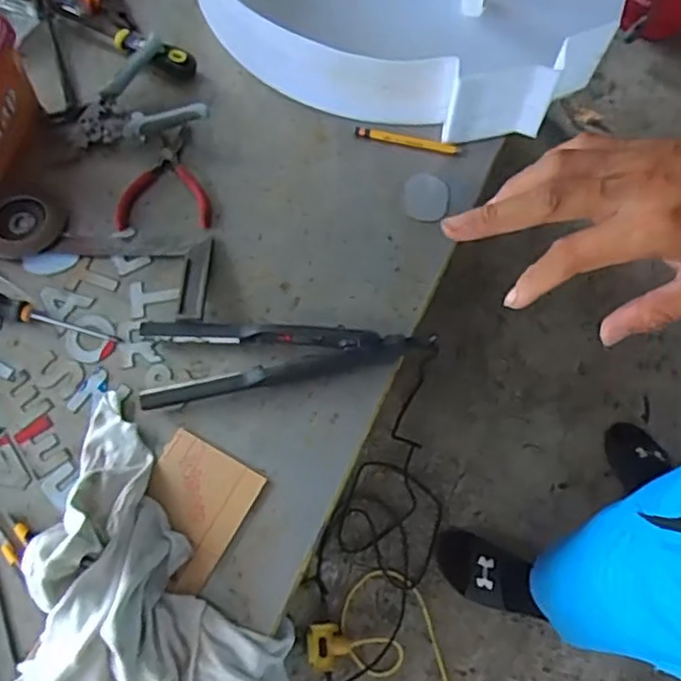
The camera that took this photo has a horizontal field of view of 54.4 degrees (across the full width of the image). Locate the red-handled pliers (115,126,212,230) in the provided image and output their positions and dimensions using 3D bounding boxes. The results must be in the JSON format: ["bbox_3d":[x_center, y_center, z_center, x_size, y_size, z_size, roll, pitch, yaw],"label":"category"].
[{"bbox_3d":[-0.201,-0.189,0.759,0.102,0.015,0.132,-2,70,-2],"label":"red-handled pliers"}]

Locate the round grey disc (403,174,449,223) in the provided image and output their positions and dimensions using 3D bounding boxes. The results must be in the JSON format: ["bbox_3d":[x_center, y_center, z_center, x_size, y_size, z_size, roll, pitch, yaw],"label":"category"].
[{"bbox_3d":[0.099,-0.164,0.761,0.051,0.006,0.061,9,70,2],"label":"round grey disc"}]

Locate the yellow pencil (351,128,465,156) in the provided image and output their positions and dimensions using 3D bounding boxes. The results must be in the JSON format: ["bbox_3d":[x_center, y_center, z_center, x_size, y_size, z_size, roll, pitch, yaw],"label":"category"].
[{"bbox_3d":[0.079,-0.236,0.784,0.126,0.010,0.014,10,70,2],"label":"yellow pencil"}]

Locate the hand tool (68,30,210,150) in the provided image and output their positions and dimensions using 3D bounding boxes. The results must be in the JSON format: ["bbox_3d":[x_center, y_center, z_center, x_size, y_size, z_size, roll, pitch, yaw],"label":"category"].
[{"bbox_3d":[-0.252,-0.274,0.782,0.156,0.035,0.129,-31,74,-12],"label":"hand tool"}]

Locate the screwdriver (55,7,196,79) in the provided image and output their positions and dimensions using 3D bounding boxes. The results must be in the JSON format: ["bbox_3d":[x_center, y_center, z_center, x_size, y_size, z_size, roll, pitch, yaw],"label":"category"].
[{"bbox_3d":[-0.269,-0.375,0.824,0.202,0.036,0.046,30,72,9],"label":"screwdriver"}]

